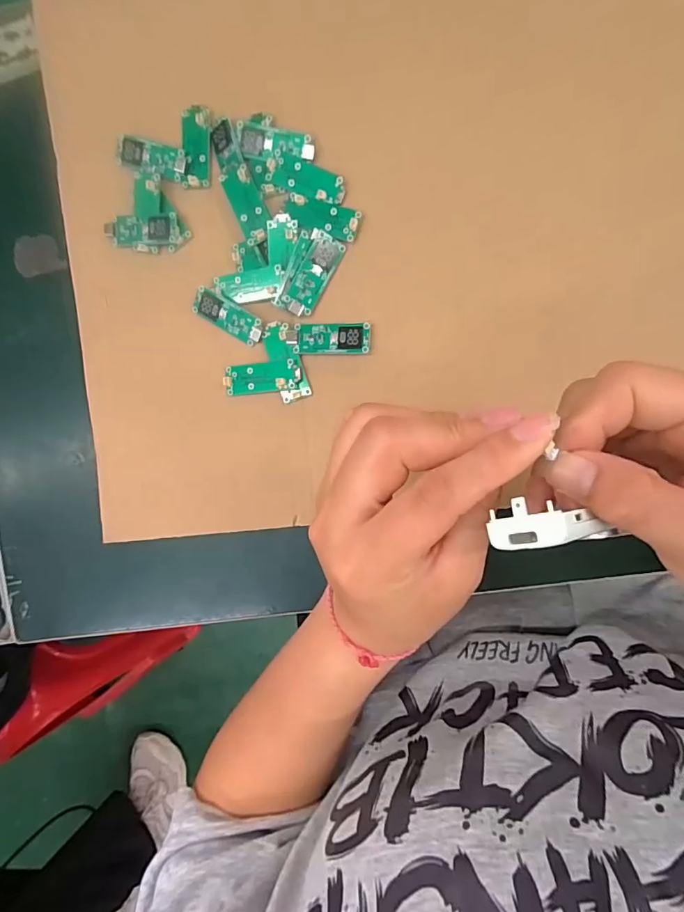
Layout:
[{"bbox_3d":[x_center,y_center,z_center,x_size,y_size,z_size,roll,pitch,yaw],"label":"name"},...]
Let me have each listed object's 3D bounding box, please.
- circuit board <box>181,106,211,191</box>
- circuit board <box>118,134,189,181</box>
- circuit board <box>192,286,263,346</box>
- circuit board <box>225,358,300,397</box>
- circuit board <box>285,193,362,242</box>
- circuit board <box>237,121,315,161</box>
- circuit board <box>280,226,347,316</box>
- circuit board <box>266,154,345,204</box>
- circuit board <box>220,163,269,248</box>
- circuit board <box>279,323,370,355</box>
[{"bbox_3d":[-0.094,-0.200,0.303,0.018,0.007,0.050,2,92,8],"label":"circuit board"},{"bbox_3d":[-0.125,-0.194,0.305,0.050,0.008,0.024,16,89,5],"label":"circuit board"},{"bbox_3d":[-0.073,-0.089,0.301,0.050,0.004,0.017,31,107,6],"label":"circuit board"},{"bbox_3d":[-0.051,-0.050,0.299,0.050,0.009,0.019,-3,91,9],"label":"circuit board"},{"bbox_3d":[-0.013,-0.147,0.287,0.047,0.006,0.021,16,84,2],"label":"circuit board"},{"bbox_3d":[-0.041,-0.194,0.290,0.050,0.004,0.018,12,93,8],"label":"circuit board"},{"bbox_3d":[-0.018,-0.112,0.289,0.022,0.004,0.052,24,95,-12],"label":"circuit board"},{"bbox_3d":[-0.023,-0.172,0.289,0.051,0.004,0.020,22,95,7],"label":"circuit board"},{"bbox_3d":[-0.059,-0.157,0.292,0.019,0.006,0.046,-23,88,8],"label":"circuit board"},{"bbox_3d":[-0.010,-0.073,0.290,0.055,0.005,0.019,2,92,8],"label":"circuit board"}]

